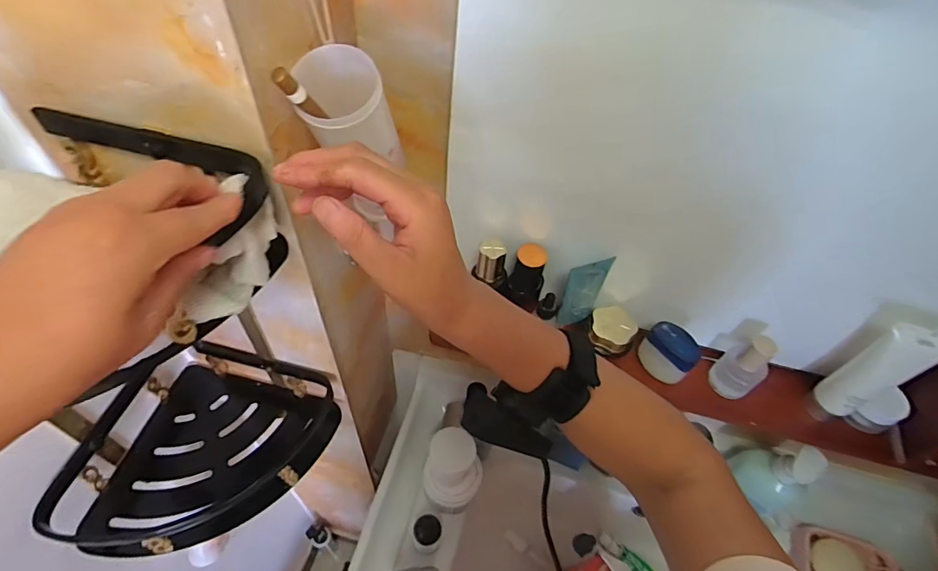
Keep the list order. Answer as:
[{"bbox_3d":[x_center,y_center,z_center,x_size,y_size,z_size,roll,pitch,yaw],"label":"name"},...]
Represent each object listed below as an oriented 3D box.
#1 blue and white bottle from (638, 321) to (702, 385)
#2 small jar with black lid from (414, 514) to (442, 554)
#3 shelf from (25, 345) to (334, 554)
[{"bbox_3d":[0.224,0.077,0.543,0.056,0.055,0.038,37,58,22],"label":"blue and white bottle"},{"bbox_3d":[-0.057,0.347,0.678,0.041,0.084,0.038,2,52,-3],"label":"small jar with black lid"},{"bbox_3d":[-0.295,0.193,0.546,0.224,0.106,0.223,15,53,7],"label":"shelf"}]

